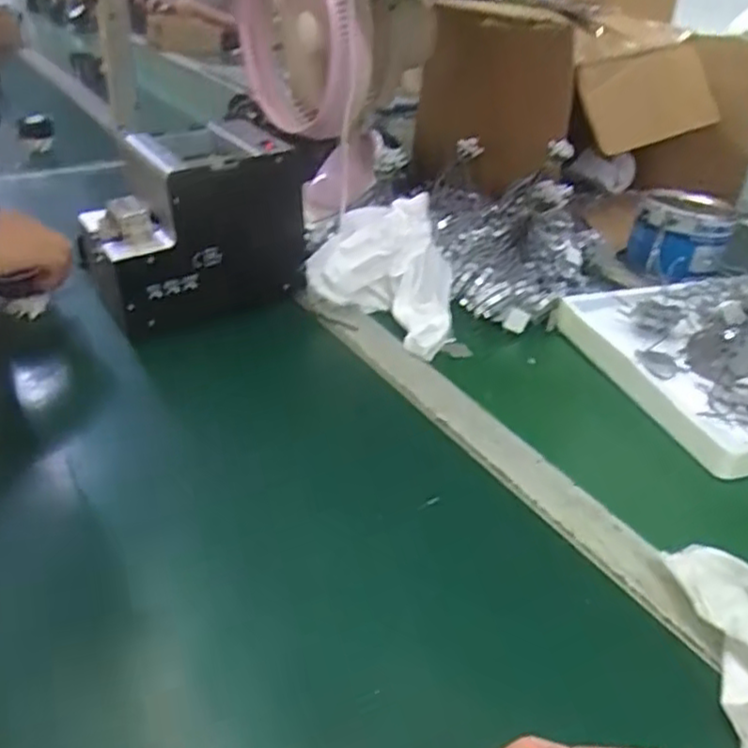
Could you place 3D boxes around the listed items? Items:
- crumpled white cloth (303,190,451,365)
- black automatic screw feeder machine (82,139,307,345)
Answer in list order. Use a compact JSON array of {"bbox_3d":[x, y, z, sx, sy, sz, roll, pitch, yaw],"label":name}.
[{"bbox_3d":[0.006,-0.095,0.661,0.137,0.096,0.139,6,31,1],"label":"crumpled white cloth"},{"bbox_3d":[-0.166,-0.128,0.660,0.185,0.145,0.108,-18,38,-32],"label":"black automatic screw feeder machine"}]

